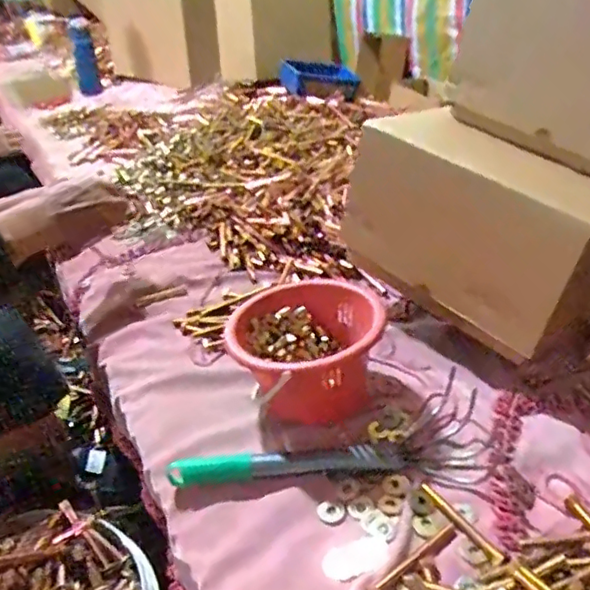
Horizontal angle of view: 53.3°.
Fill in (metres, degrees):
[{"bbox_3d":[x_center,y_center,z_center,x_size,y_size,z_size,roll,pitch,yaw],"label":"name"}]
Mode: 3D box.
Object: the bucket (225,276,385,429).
[{"bbox_3d":[0.014,0.065,0.683,0.171,0.109,0.158,-14,36,-11],"label":"bucket"}]

